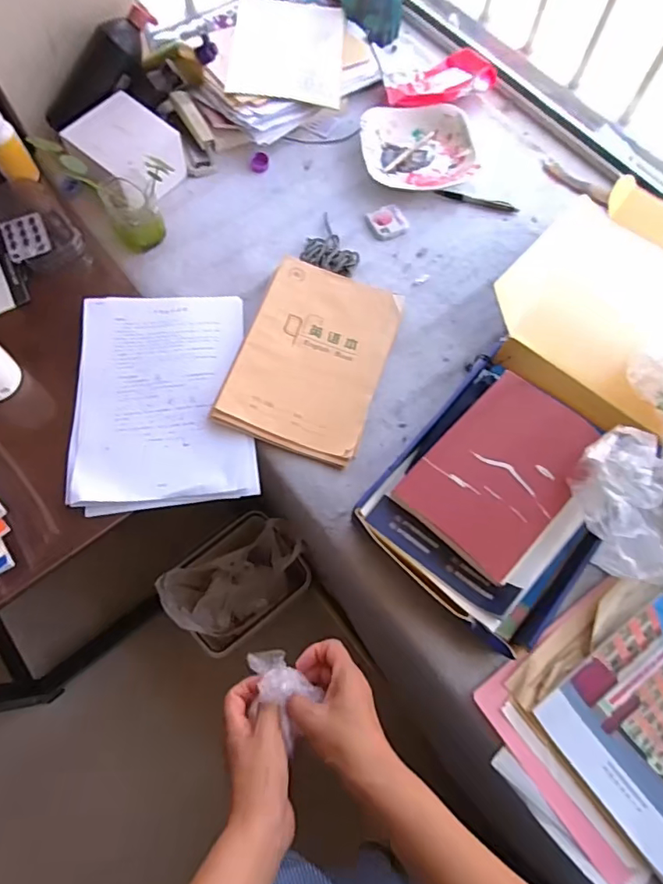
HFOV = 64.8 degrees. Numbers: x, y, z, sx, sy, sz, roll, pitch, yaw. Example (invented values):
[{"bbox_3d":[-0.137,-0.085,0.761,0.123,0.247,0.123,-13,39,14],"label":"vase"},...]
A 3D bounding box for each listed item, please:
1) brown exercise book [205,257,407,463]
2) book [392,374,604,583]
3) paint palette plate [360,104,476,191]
[{"bbox_3d":[-0.022,-0.115,0.694,0.184,0.015,0.263,20,70,-3],"label":"brown exercise book"},{"bbox_3d":[0.193,0.030,0.587,0.147,0.019,0.210,40,76,21],"label":"book"},{"bbox_3d":[0.137,-0.478,0.837,0.174,0.041,0.140,3,69,0],"label":"paint palette plate"}]

